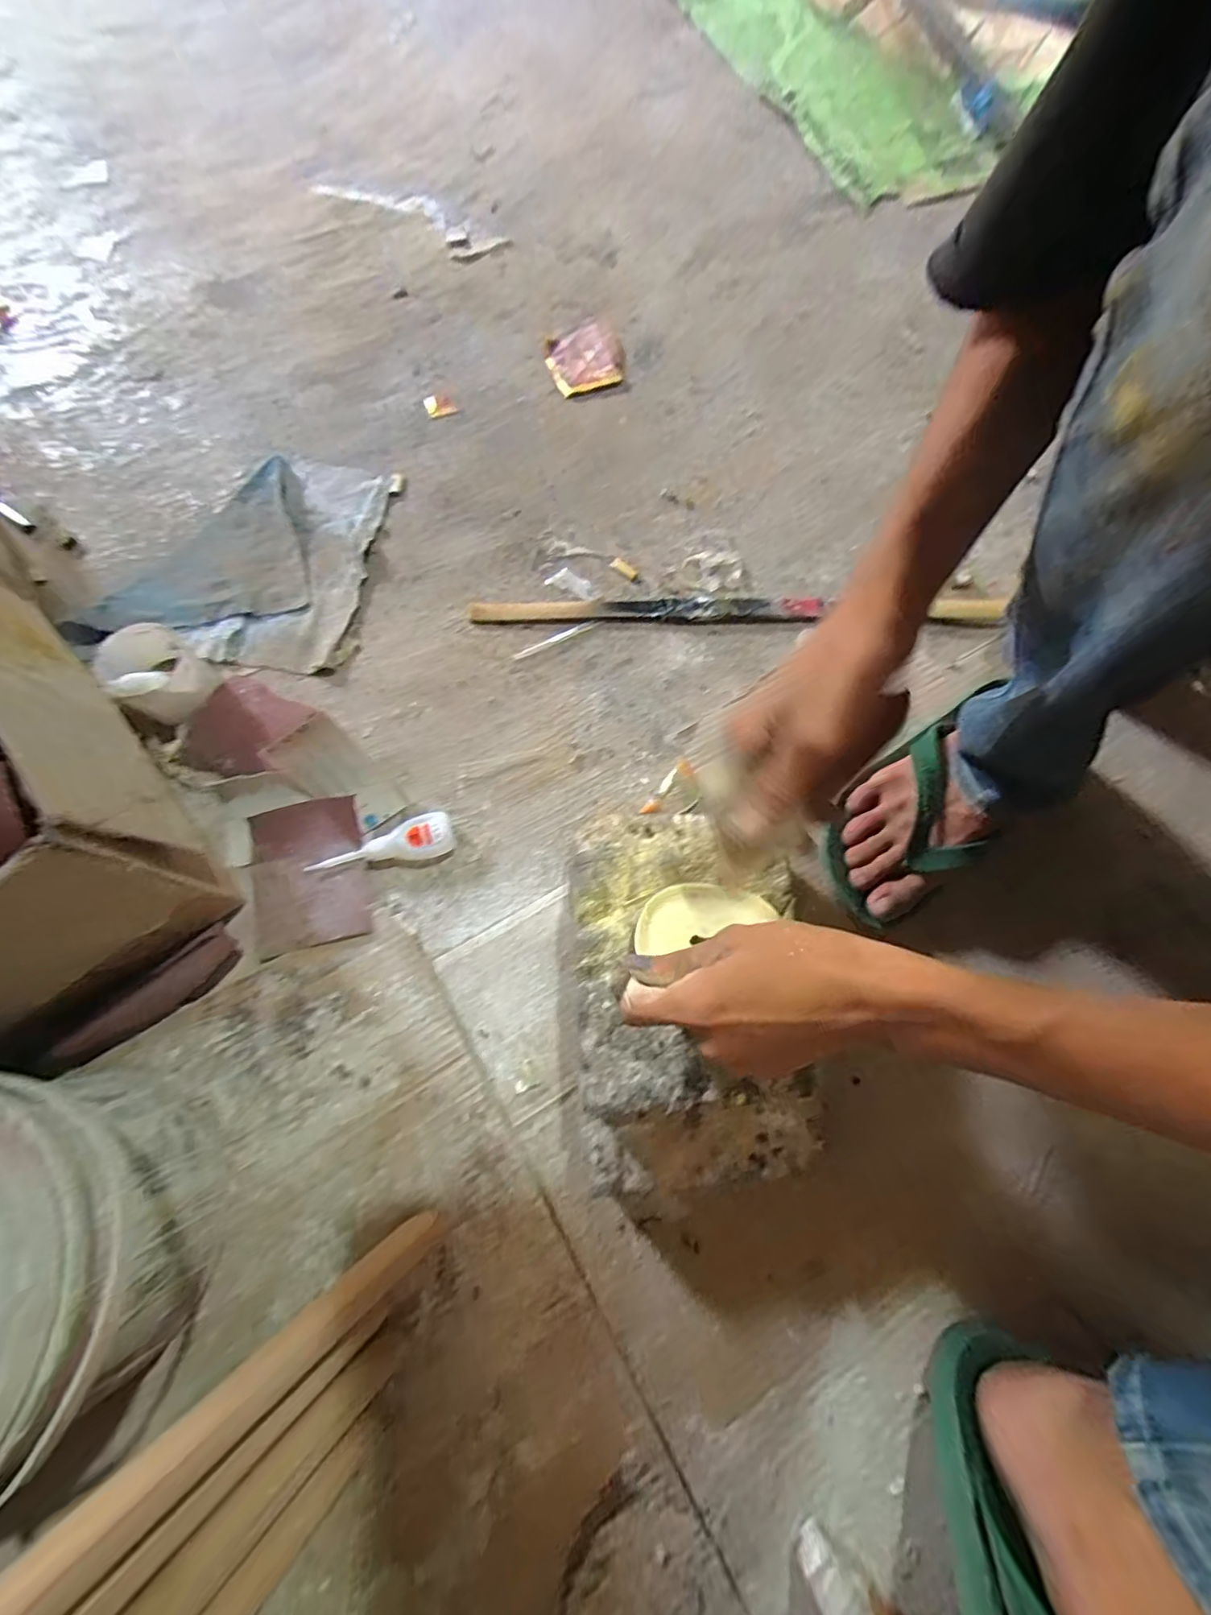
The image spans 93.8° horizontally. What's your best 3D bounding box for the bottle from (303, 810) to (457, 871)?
[{"bbox_3d":[-0.169,0.036,0.438,0.105,0.021,0.034,-24,73,-10],"label":"bottle"}]

